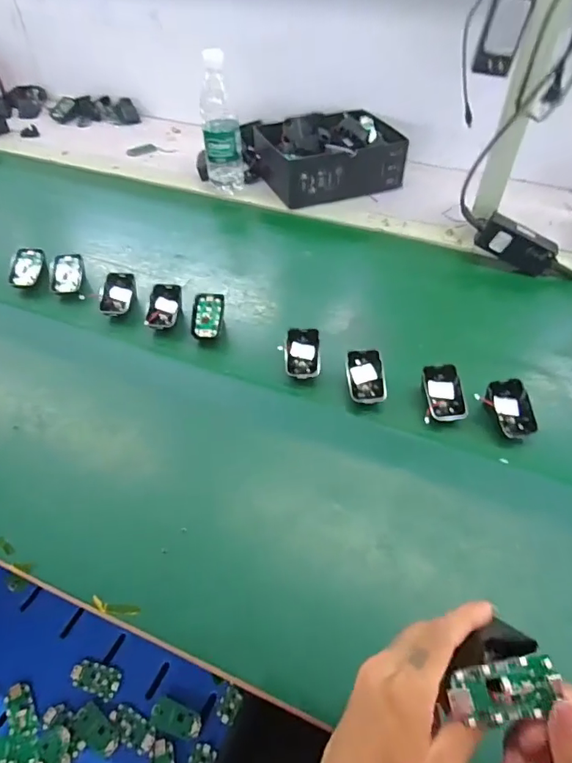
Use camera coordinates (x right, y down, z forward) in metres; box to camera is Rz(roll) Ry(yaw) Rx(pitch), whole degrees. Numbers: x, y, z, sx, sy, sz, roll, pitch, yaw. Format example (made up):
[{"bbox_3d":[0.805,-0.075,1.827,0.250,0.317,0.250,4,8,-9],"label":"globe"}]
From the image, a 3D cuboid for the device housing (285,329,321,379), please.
[{"bbox_3d":[0.022,-0.036,0.619,0.044,0.019,0.066,-2,78,3],"label":"device housing"}]

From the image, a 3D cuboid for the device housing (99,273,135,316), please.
[{"bbox_3d":[-0.244,-0.123,0.697,0.047,0.042,0.060,2,49,6],"label":"device housing"}]

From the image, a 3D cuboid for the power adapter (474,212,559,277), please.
[{"bbox_3d":[0.351,-0.207,0.725,0.114,0.057,0.026,27,53,-8],"label":"power adapter"}]

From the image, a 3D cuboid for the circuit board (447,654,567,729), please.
[{"bbox_3d":[0.128,0.181,0.278,0.062,0.004,0.031,-15,77,5],"label":"circuit board"}]

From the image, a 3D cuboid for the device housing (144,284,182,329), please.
[{"bbox_3d":[-0.171,-0.101,0.679,0.046,0.040,0.066,0,49,3],"label":"device housing"}]

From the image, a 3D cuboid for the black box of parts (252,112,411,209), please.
[{"bbox_3d":[0.088,-0.436,0.914,0.256,0.093,0.181,-16,50,-11],"label":"black box of parts"}]

